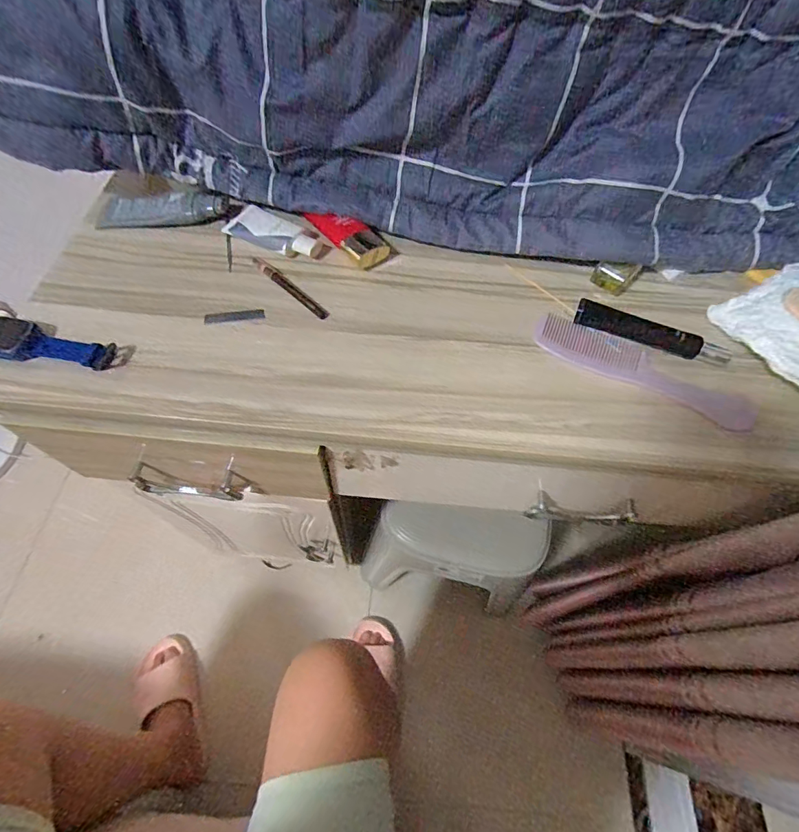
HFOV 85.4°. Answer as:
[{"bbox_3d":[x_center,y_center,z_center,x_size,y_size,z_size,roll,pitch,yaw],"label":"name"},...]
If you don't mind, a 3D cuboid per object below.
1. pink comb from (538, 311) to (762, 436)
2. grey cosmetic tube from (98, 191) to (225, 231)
[{"bbox_3d":[0.235,-0.040,0.417,0.214,0.009,0.052,26,66,6],"label":"pink comb"},{"bbox_3d":[-0.252,-0.222,0.465,0.127,0.025,0.046,-4,61,-6],"label":"grey cosmetic tube"}]

